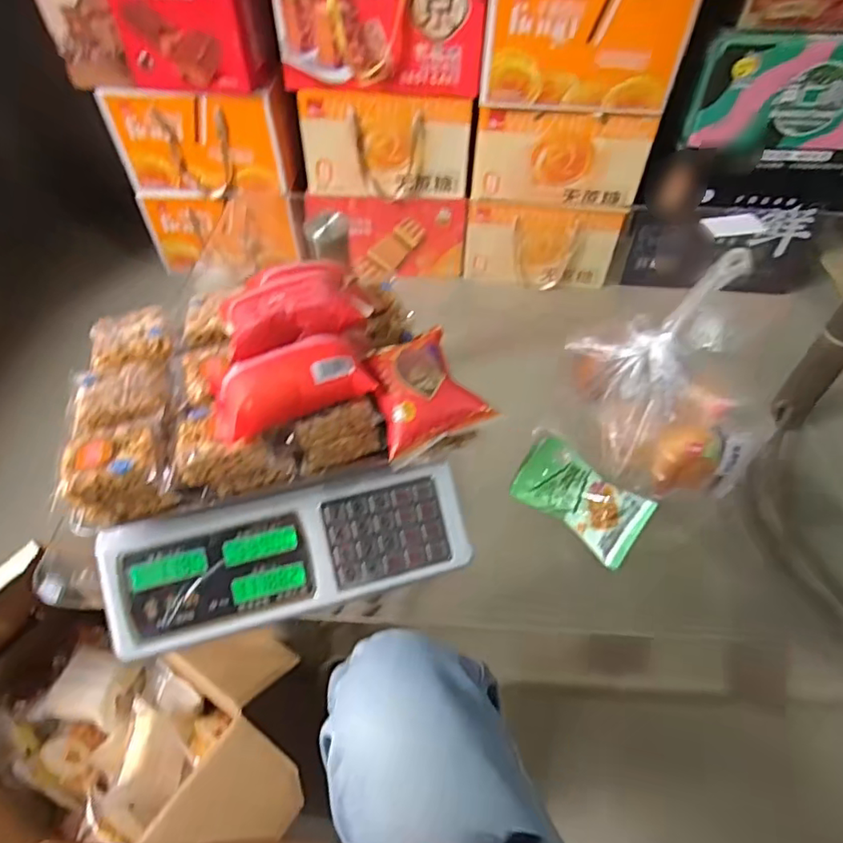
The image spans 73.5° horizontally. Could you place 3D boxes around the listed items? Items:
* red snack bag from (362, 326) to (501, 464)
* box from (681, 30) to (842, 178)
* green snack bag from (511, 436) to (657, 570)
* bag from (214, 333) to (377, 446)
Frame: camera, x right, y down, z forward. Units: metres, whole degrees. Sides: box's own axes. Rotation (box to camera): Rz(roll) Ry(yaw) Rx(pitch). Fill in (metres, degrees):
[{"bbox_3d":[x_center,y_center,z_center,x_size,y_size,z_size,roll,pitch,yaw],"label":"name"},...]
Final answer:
[{"bbox_3d":[-0.001,-0.031,0.489,0.087,0.034,0.106,-18,52,-15],"label":"red snack bag"},{"bbox_3d":[0.846,-0.687,1.233,0.512,0.269,0.084,6,50,4],"label":"box"},{"bbox_3d":[0.163,0.076,0.578,0.133,0.021,0.077,36,72,15],"label":"green snack bag"},{"bbox_3d":[-0.109,-0.033,0.474,0.132,0.046,0.064,-18,52,-15],"label":"bag"}]

